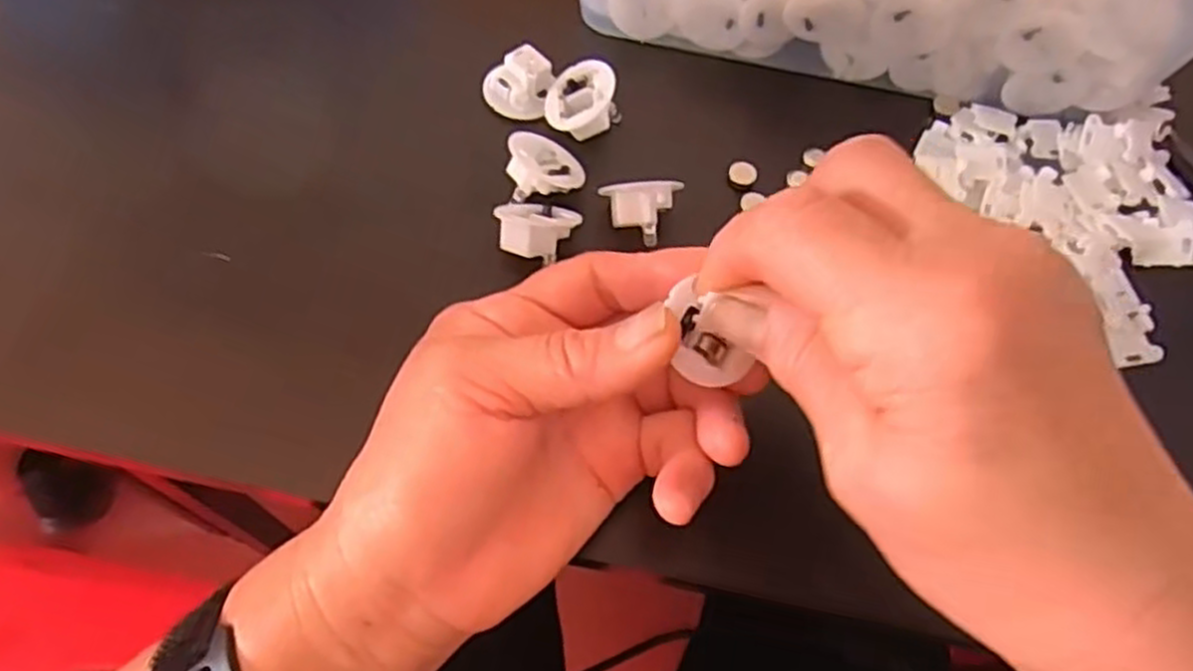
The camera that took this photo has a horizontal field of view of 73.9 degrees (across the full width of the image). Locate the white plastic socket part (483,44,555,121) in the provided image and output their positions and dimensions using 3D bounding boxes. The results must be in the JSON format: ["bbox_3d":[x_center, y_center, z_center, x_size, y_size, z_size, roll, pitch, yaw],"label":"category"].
[{"bbox_3d":[-0.032,-0.109,0.342,0.028,0.016,0.025,32,66,12],"label":"white plastic socket part"}]

